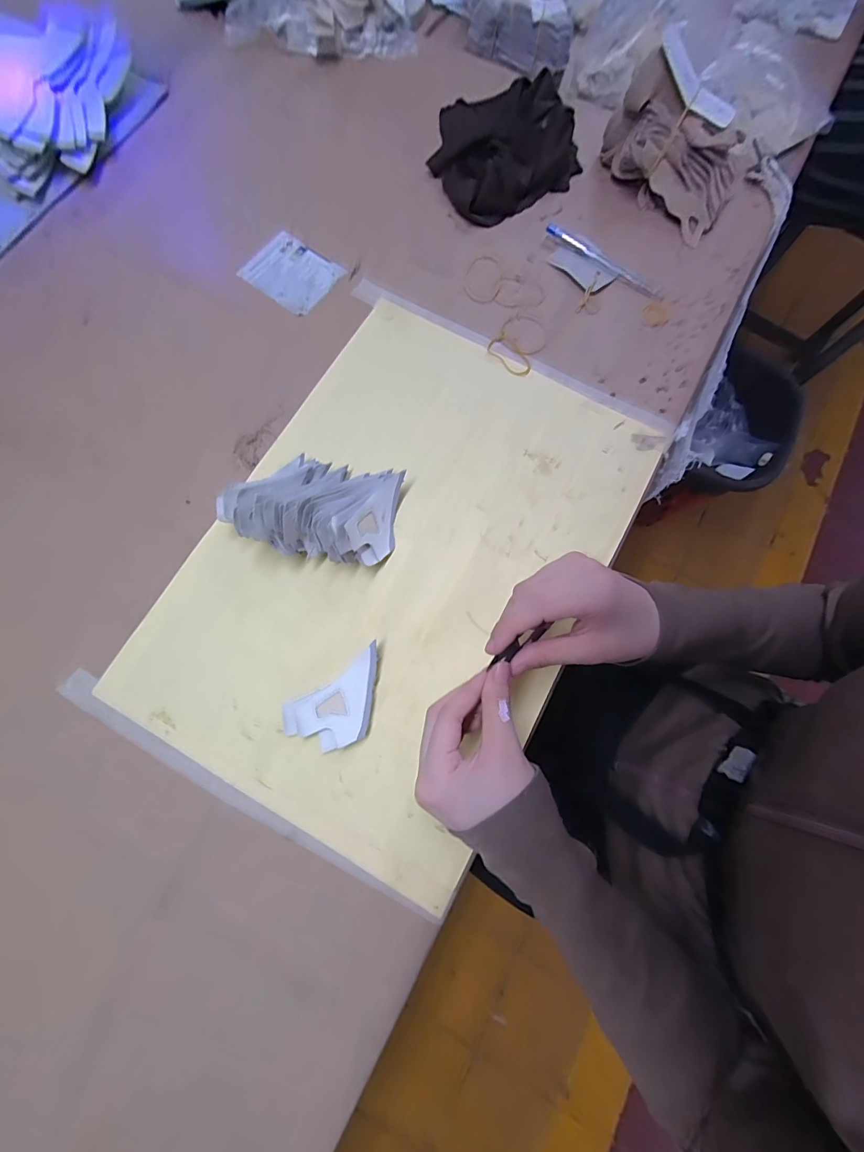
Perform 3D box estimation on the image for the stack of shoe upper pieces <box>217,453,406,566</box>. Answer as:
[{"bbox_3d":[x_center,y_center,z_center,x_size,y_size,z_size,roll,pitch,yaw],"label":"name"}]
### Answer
[{"bbox_3d":[-0.092,-0.060,0.346,0.143,0.049,0.093,9,76,1],"label":"stack of shoe upper pieces"}]

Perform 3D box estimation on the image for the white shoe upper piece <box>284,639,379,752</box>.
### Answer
[{"bbox_3d":[-0.069,0.101,0.329,0.088,0.015,0.052,-32,79,-8],"label":"white shoe upper piece"}]

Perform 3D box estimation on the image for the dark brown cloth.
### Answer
[{"bbox_3d":[0.077,-0.469,0.459,0.158,0.038,0.139,-30,79,-8],"label":"dark brown cloth"}]

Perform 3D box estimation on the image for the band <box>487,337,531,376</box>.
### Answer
[{"bbox_3d":[0.076,-0.214,0.413,0.023,0.004,0.051,-43,81,-10],"label":"band"}]

